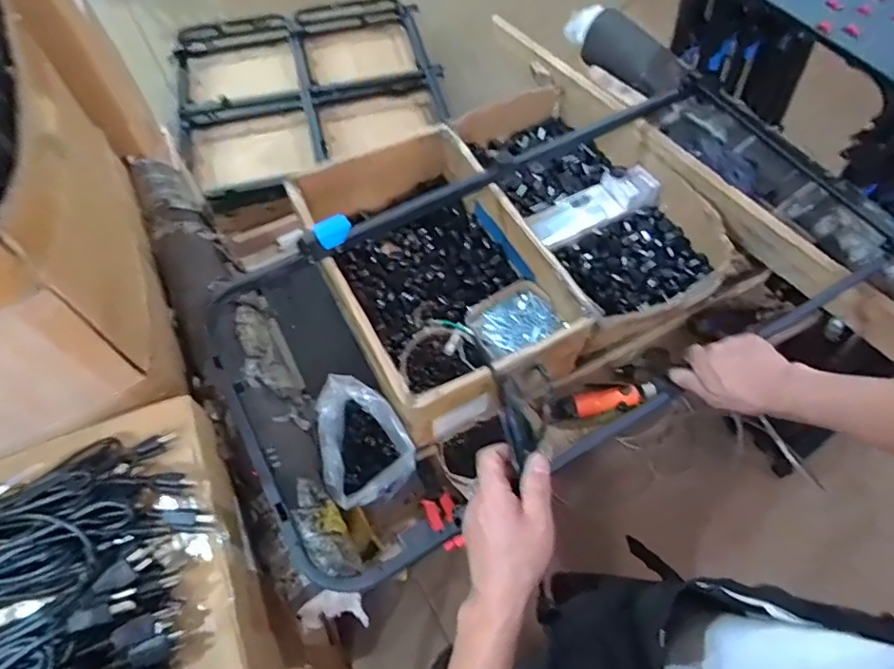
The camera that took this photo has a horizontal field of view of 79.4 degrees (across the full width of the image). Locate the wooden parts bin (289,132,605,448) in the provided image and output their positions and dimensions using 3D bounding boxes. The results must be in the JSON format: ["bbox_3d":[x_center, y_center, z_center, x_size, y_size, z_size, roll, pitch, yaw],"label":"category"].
[{"bbox_3d":[-0.024,-0.116,0.971,0.348,0.163,0.520,-24,63,-13],"label":"wooden parts bin"}]

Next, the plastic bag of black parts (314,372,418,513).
[{"bbox_3d":[-0.124,0.167,0.835,0.124,0.114,0.183,-14,62,-8],"label":"plastic bag of black parts"}]

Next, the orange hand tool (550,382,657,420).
[{"bbox_3d":[0.282,0.121,0.981,0.189,0.043,0.046,-6,61,-4],"label":"orange hand tool"}]

